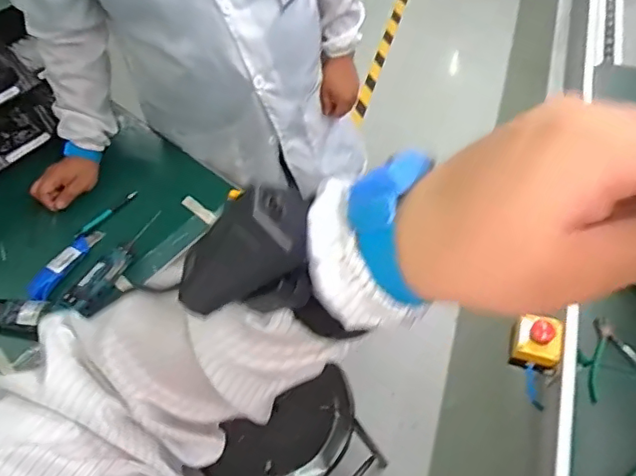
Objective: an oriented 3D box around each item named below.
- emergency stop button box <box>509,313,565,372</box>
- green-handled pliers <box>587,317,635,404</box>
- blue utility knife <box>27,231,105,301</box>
[{"bbox_3d":[0.383,0.183,0.993,0.080,0.064,0.086,15,57,12],"label":"emergency stop button box"},{"bbox_3d":[0.492,0.201,0.928,0.106,0.028,0.138,0,55,1],"label":"green-handled pliers"},{"bbox_3d":[-0.418,0.039,0.921,0.042,0.026,0.152,19,58,14],"label":"blue utility knife"}]

